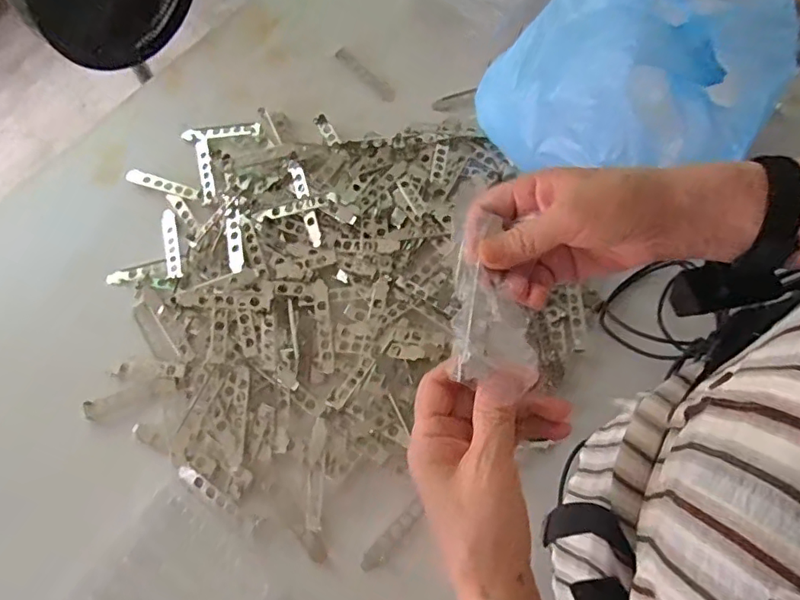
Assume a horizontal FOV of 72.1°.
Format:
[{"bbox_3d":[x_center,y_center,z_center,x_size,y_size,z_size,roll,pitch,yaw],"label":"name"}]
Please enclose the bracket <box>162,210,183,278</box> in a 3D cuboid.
[{"bbox_3d":[-0.306,-0.075,0.735,0.019,0.005,0.109,-21,63,4],"label":"bracket"}]

